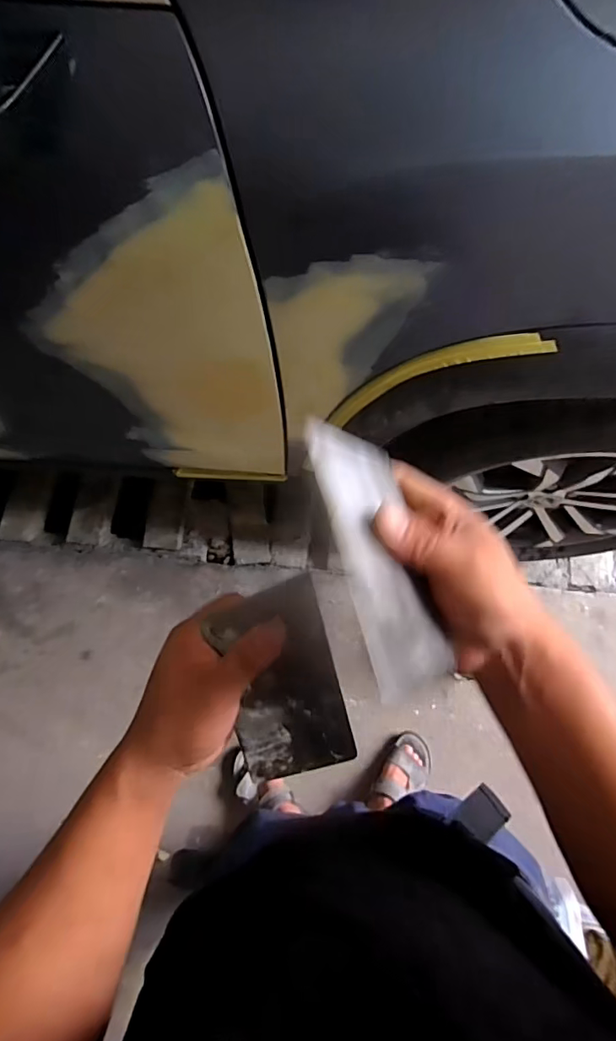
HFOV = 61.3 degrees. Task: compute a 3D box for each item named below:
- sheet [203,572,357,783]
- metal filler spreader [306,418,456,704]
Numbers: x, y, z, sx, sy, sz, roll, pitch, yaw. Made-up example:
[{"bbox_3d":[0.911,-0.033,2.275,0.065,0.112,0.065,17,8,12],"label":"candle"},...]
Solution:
[{"bbox_3d":[-0.016,0.106,0.333,0.070,0.008,0.130,-13,103,2],"label":"sheet"},{"bbox_3d":[0.038,0.017,0.272,0.070,0.009,0.140,-4,75,-48],"label":"metal filler spreader"}]

